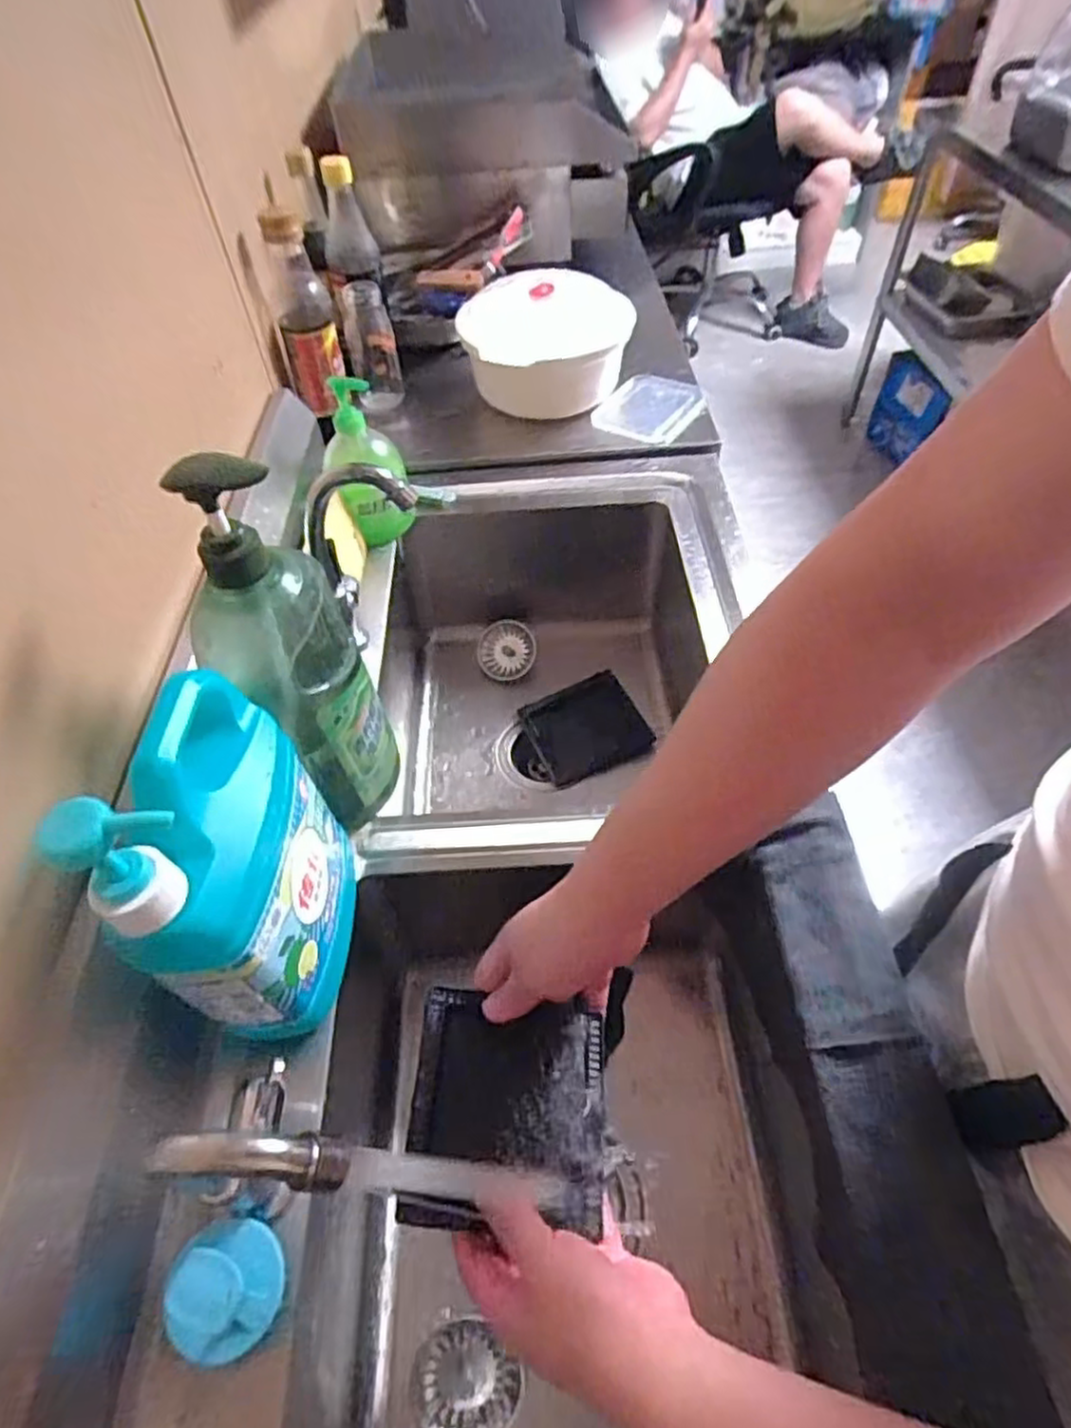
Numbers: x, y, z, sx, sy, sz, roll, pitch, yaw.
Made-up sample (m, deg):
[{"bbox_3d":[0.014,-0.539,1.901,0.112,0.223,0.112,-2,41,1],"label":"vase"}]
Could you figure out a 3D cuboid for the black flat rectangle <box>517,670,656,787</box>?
[{"bbox_3d":[0.061,0.016,0.867,0.122,0.013,0.117,-27,67,-1],"label":"black flat rectangle"}]

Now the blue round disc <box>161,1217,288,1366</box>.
[{"bbox_3d":[-0.158,0.291,0.369,0.049,0.034,0.055,-13,52,-7],"label":"blue round disc"}]

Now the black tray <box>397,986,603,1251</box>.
[{"bbox_3d":[-0.016,0.240,0.449,0.117,0.023,0.124,9,47,-7],"label":"black tray"}]

